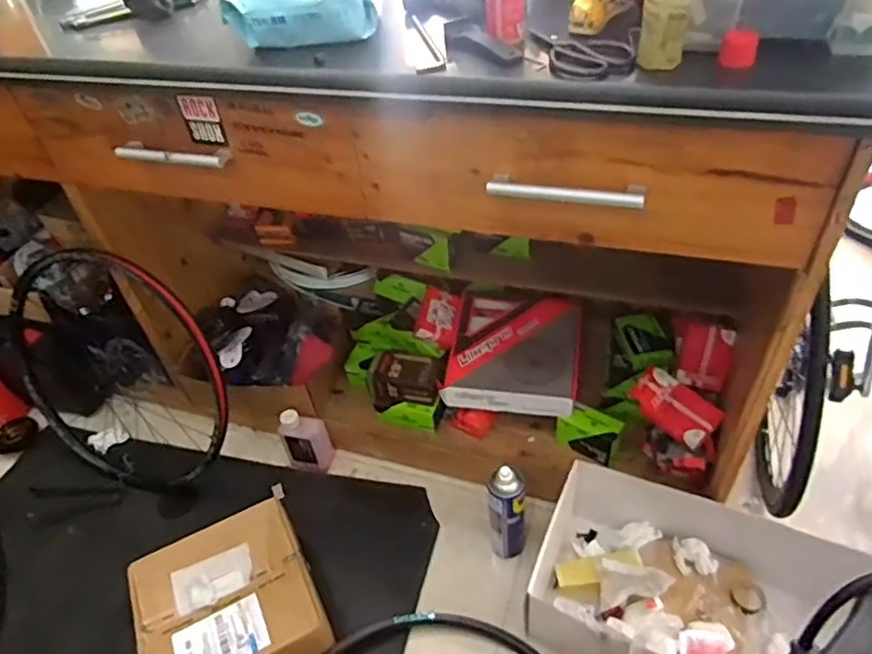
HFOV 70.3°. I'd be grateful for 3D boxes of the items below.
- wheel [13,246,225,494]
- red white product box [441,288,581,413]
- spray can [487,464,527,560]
[{"bbox_3d":[-0.668,0.094,1.281,0.546,0.554,0.078,50,31,-2],"label":"wheel"},{"bbox_3d":[0.158,0.044,1.215,0.254,0.048,0.255,6,63,11],"label":"red white product box"},{"bbox_3d":[0.127,0.326,1.096,0.062,0.239,0.062,-4,43,3],"label":"spray can"}]

